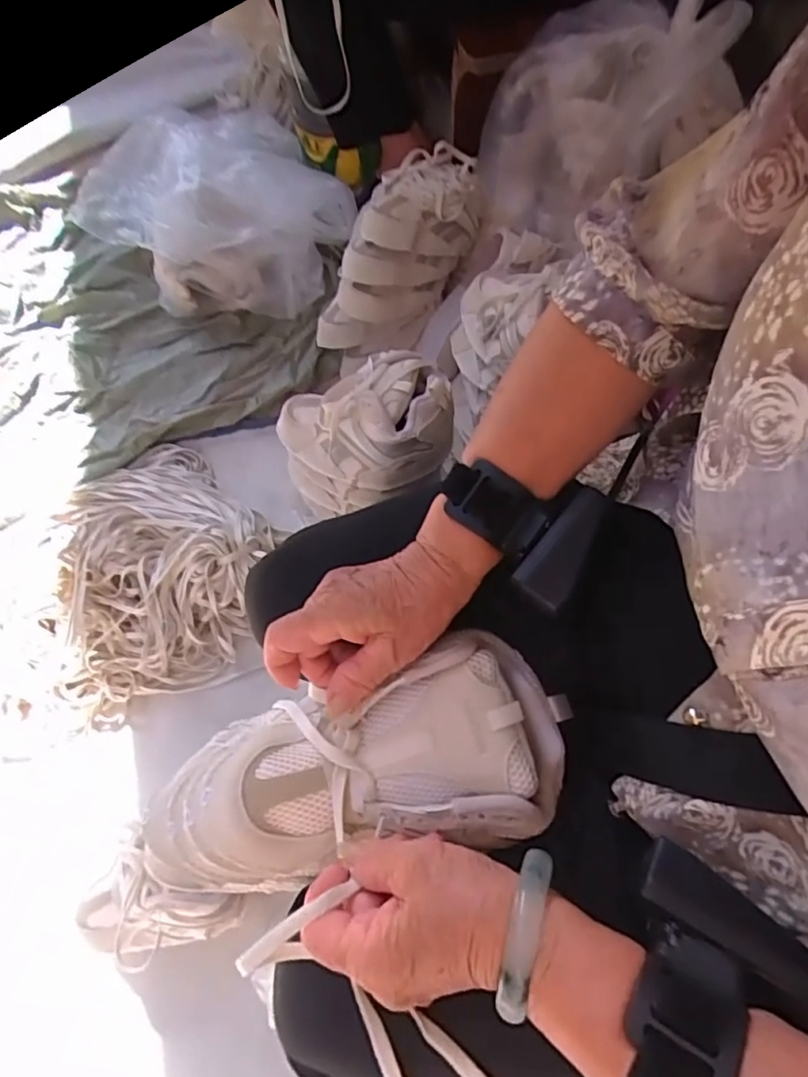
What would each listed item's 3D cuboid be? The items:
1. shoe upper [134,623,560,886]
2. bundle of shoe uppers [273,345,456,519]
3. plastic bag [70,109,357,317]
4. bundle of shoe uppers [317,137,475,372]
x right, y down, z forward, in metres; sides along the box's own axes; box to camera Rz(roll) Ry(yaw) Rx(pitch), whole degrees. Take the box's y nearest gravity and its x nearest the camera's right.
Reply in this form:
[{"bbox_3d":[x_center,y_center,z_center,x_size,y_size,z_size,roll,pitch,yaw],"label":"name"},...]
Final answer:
[{"bbox_3d":[-0.038,0.145,0.350,0.264,0.078,0.107,-20,69,8],"label":"shoe upper"},{"bbox_3d":[-0.046,-0.105,0.622,0.192,0.161,0.147,1,69,2],"label":"bundle of shoe uppers"},{"bbox_3d":[-0.328,-0.610,1.010,0.461,0.165,0.393,41,75,16],"label":"plastic bag"},{"bbox_3d":[0.000,-0.402,0.804,0.120,0.156,0.298,36,74,14],"label":"bundle of shoe uppers"}]

